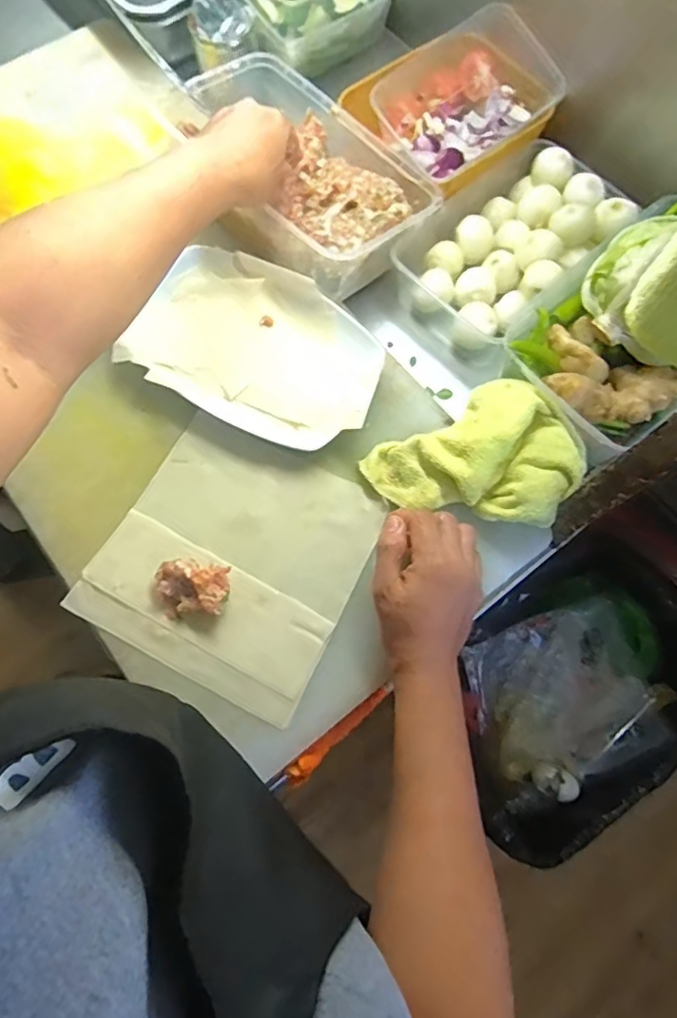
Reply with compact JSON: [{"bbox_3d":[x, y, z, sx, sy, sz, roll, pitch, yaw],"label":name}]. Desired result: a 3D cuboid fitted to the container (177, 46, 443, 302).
[{"bbox_3d":[-0.038,-0.332,0.583,0.171,0.075,0.263,-37,76,-14],"label":"container"}]

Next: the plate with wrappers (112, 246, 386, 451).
[{"bbox_3d":[-0.076,-0.151,0.540,0.240,0.036,0.158,26,72,7],"label":"plate with wrappers"}]

